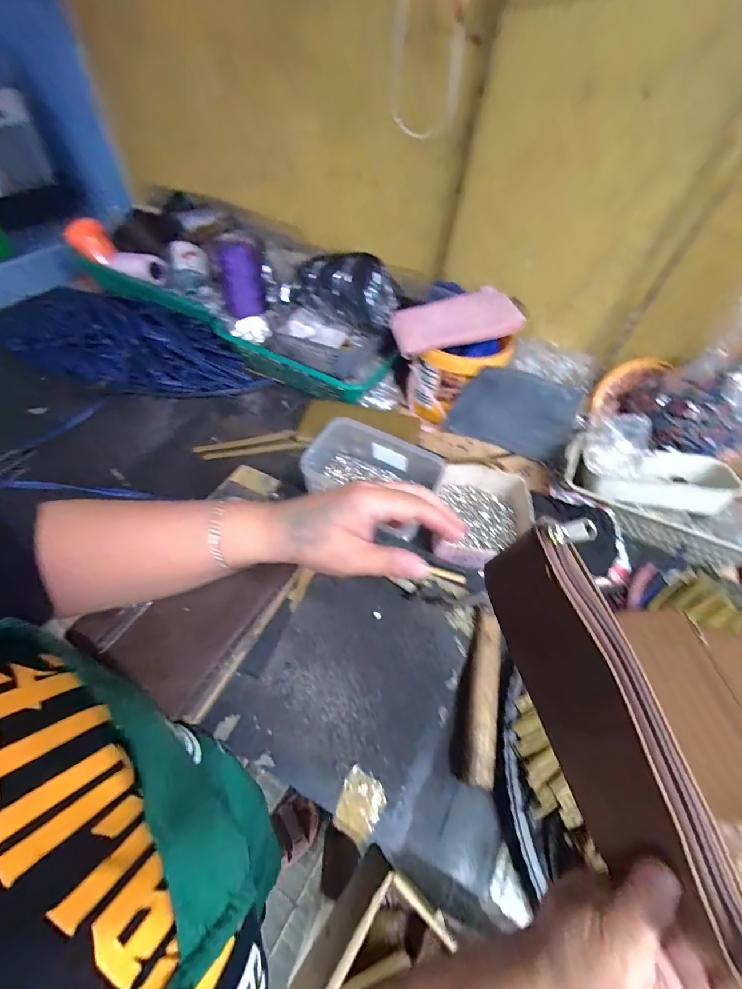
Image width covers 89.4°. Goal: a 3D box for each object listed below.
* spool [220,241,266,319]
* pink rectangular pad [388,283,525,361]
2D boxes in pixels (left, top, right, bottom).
[{"bbox_3d":[-0.263,-0.443,0.750,0.079,0.064,0.160,-14,74,-15],"label":"spool"},{"bbox_3d":[0.138,-0.296,0.639,0.203,0.029,0.110,-14,61,3],"label":"pink rectangular pad"}]

